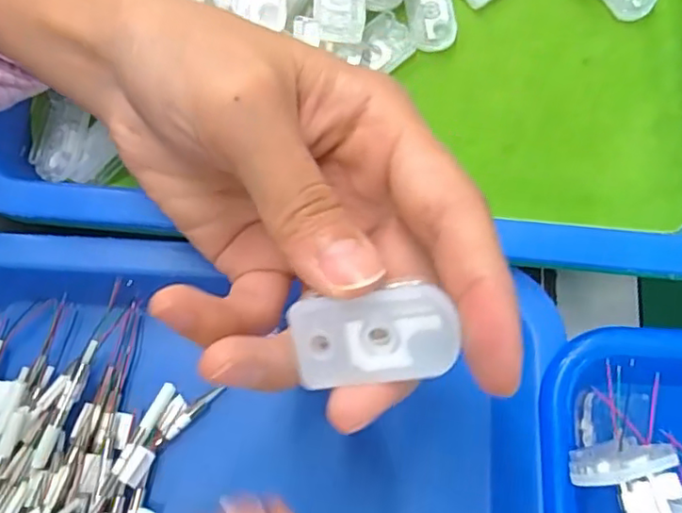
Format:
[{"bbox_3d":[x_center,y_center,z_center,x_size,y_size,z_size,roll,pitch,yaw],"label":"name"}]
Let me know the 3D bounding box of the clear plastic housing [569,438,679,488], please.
[{"bbox_3d":[0.097,0.069,0.200,0.038,0.013,0.012,-7,77,-1],"label":"clear plastic housing"}]

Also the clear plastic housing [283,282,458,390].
[{"bbox_3d":[0.008,0.017,0.137,0.036,0.011,0.022,-3,101,11],"label":"clear plastic housing"}]

